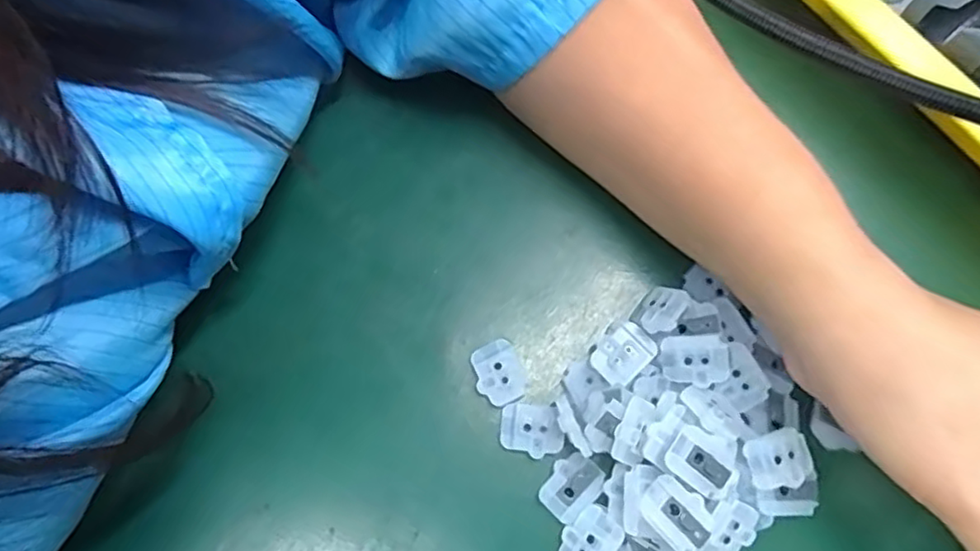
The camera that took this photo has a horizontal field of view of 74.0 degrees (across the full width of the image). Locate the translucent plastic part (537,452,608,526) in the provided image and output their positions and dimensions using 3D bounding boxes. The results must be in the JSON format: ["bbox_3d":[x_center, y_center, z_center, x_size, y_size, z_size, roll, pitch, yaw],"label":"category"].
[{"bbox_3d":[0.027,0.070,0.215,0.016,0.004,0.021,38,78,9],"label":"translucent plastic part"}]

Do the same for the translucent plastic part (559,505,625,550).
[{"bbox_3d":[0.032,0.085,0.207,0.015,0.006,0.021,38,78,10],"label":"translucent plastic part"}]

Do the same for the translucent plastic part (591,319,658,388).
[{"bbox_3d":[0.045,0.027,0.224,0.020,0.005,0.017,-42,79,-11],"label":"translucent plastic part"}]

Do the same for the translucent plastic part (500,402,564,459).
[{"bbox_3d":[0.014,0.052,0.220,0.021,0.004,0.017,8,75,2],"label":"translucent plastic part"}]

